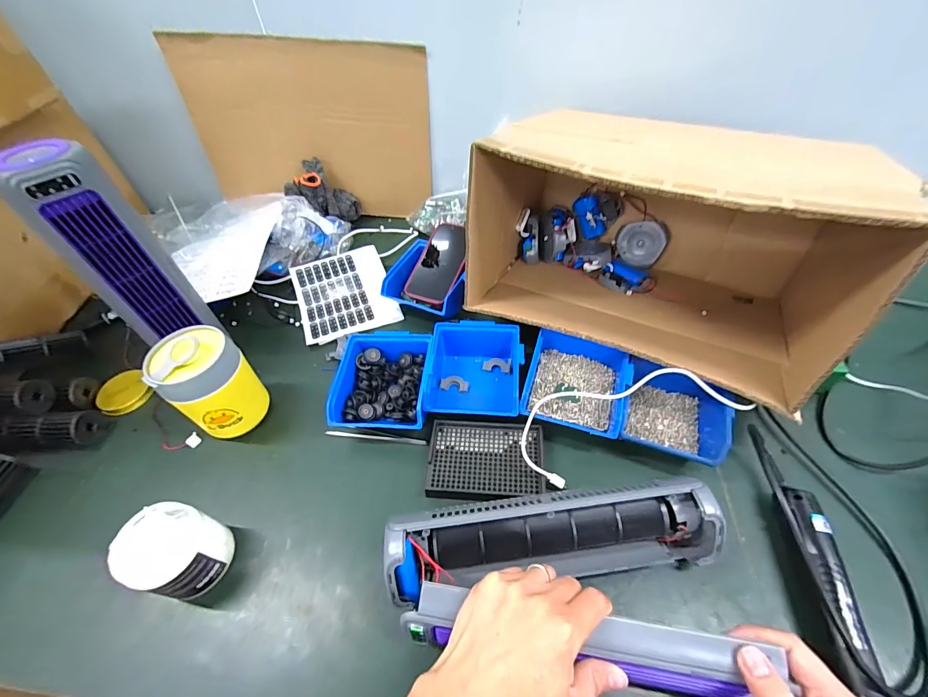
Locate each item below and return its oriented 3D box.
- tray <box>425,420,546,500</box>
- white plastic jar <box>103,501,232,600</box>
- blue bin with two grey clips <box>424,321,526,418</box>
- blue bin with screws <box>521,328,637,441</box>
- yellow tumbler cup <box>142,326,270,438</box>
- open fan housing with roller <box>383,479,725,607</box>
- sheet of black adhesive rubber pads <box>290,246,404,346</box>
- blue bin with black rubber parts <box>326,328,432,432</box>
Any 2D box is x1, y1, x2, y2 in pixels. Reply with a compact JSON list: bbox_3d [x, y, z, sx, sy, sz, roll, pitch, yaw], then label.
[{"bbox_3d":[0.026,0.130,0.464,0.133,0.017,0.092,2,53,5],"label":"tray"},{"bbox_3d":[-0.287,0.205,0.397,0.072,0.084,0.073,-2,53,3],"label":"white plastic jar"},{"bbox_3d":[0.014,0.033,0.525,0.127,0.069,0.137,0,53,4],"label":"blue bin with two grey clips"},{"bbox_3d":[0.142,0.045,0.502,0.115,0.057,0.131,12,52,14],"label":"blue bin with screws"},{"bbox_3d":[-0.310,0.048,0.492,0.083,0.136,0.093,22,58,19],"label":"yellow tumbler cup"},{"bbox_3d":[0.084,0.185,0.379,0.303,0.080,0.069,-7,50,-2],"label":"open fan housing with roller"},{"bbox_3d":[-0.209,-0.098,0.681,0.157,0.025,0.192,-20,54,-11],"label":"sheet of black adhesive rubber pads"},{"bbox_3d":[-0.102,0.045,0.520,0.117,0.065,0.139,1,53,5],"label":"blue bin with black rubber parts"}]

